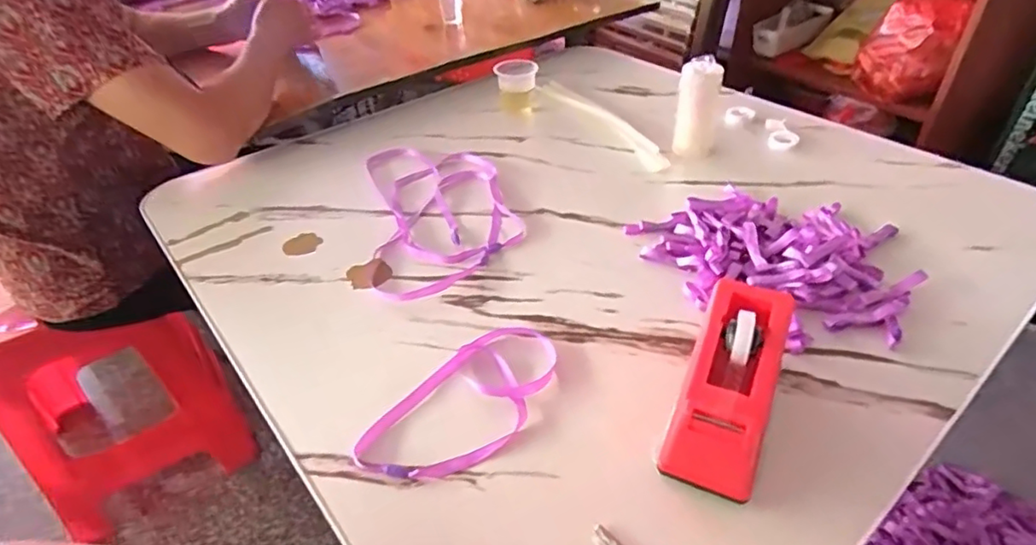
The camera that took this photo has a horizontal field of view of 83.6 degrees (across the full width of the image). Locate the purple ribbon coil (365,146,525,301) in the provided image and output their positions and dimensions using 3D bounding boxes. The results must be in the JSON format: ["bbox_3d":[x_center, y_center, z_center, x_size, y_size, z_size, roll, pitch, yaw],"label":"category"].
[{"bbox_3d":[-0.089,-0.078,0.664,0.160,0.012,0.299,-9,40,-9],"label":"purple ribbon coil"}]

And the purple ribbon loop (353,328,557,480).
[{"bbox_3d":[-0.034,0.097,0.448,0.086,0.011,0.178,27,48,31],"label":"purple ribbon loop"}]

